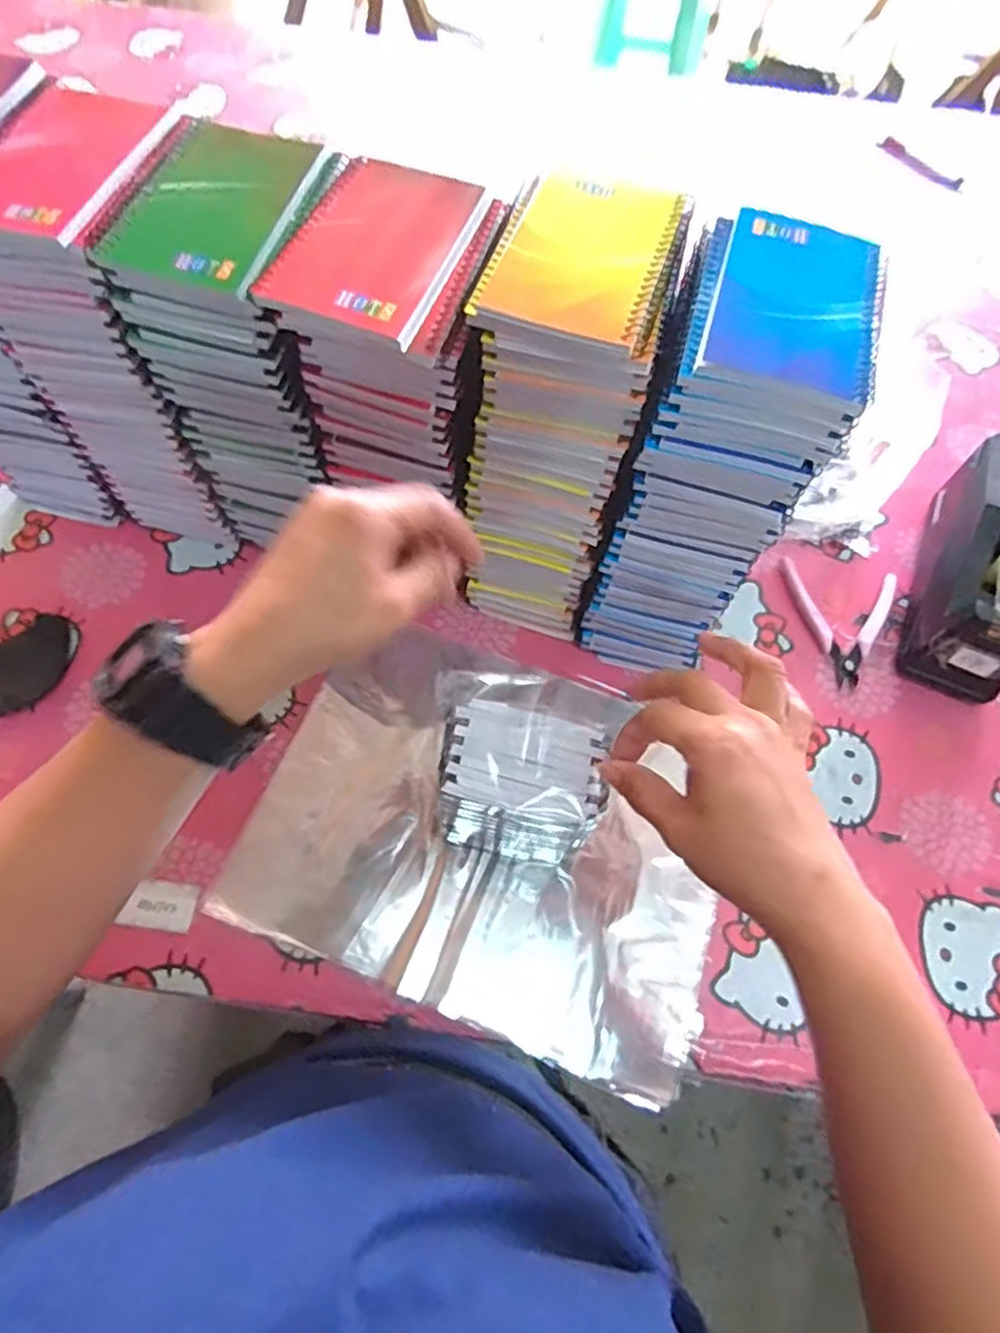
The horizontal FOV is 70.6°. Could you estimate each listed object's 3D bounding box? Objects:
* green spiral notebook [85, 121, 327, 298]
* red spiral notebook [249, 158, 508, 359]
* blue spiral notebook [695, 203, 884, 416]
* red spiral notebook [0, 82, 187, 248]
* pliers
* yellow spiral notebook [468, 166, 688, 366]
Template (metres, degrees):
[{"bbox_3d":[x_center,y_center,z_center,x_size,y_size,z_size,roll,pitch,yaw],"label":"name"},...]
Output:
[{"bbox_3d":[-0.157,-0.264,0.397,0.087,0.011,0.132,14,65,4],"label":"green spiral notebook"},{"bbox_3d":[-0.059,-0.227,0.386,0.097,0.018,0.127,19,65,6],"label":"red spiral notebook"},{"bbox_3d":[0.155,-0.187,0.367,0.084,0.010,0.123,18,65,6],"label":"blue spiral notebook"},{"bbox_3d":[-0.252,-0.286,0.406,0.092,0.018,0.134,11,65,2],"label":"red spiral notebook"},{"bbox_3d":[0.293,-0.035,0.600,0.096,0.013,0.111,4,64,-1],"label":"pliers"},{"bbox_3d":[0.048,-0.221,0.381,0.097,0.013,0.127,16,65,5],"label":"yellow spiral notebook"}]

